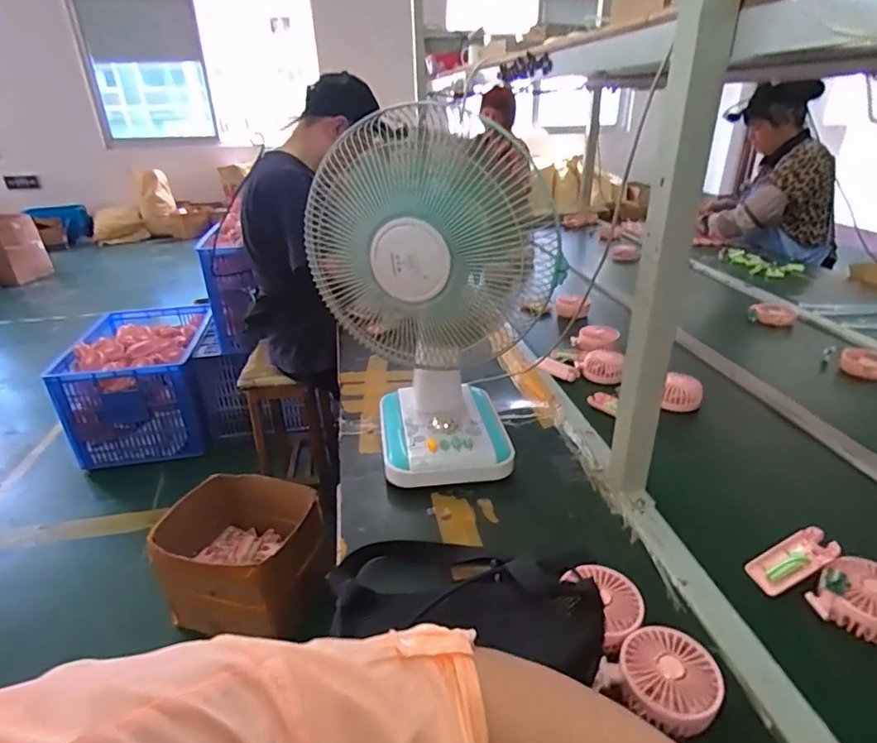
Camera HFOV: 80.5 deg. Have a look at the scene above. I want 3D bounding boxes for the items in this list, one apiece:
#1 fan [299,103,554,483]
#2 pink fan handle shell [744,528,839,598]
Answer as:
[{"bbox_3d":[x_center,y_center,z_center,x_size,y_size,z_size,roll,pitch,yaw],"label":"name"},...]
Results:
[{"bbox_3d":[-0.009,-0.098,0.770,0.311,0.503,0.257,-4,29,-5],"label":"fan"},{"bbox_3d":[0.421,0.224,0.616,0.097,0.010,0.046,-36,30,7],"label":"pink fan handle shell"}]

